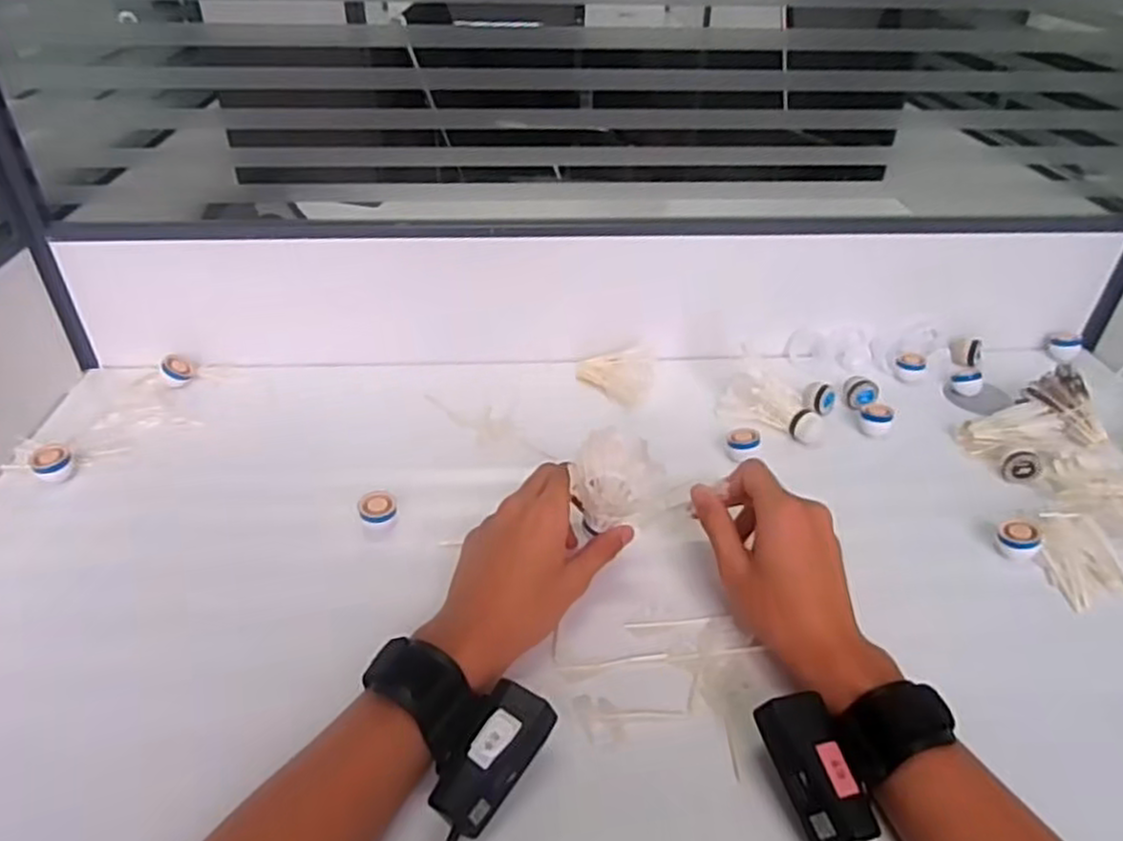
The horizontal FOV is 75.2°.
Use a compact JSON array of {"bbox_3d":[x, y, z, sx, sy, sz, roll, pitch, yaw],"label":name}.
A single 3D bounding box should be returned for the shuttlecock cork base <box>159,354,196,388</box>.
[{"bbox_3d":[-0.349,-0.049,0.659,0.027,0.027,0.027,-20,41,-24],"label":"shuttlecock cork base"}]

